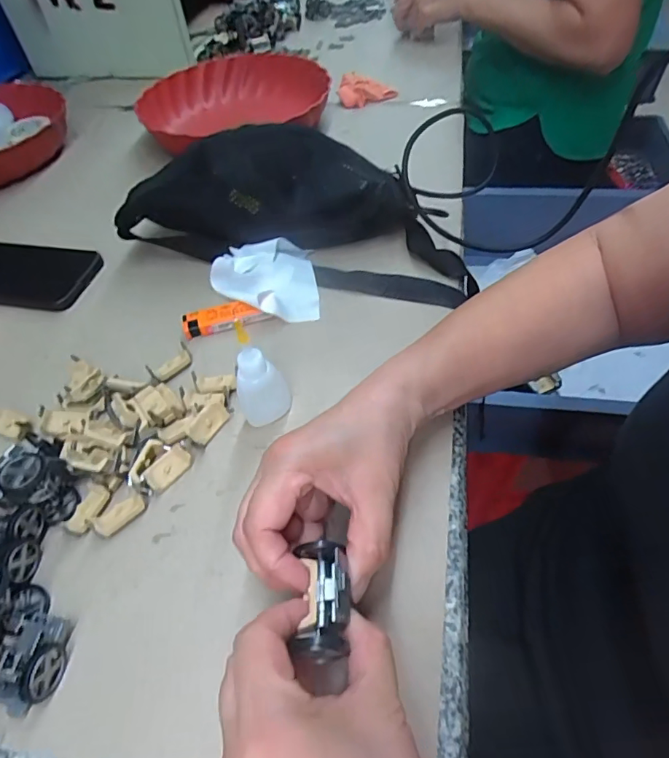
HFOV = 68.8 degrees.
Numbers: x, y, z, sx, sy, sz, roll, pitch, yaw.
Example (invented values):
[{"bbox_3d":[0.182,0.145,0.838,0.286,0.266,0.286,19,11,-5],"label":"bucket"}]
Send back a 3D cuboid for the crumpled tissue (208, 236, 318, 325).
[{"bbox_3d":[-0.064,-0.089,0.438,0.093,0.024,0.089,-7,52,-1],"label":"crumpled tissue"}]

